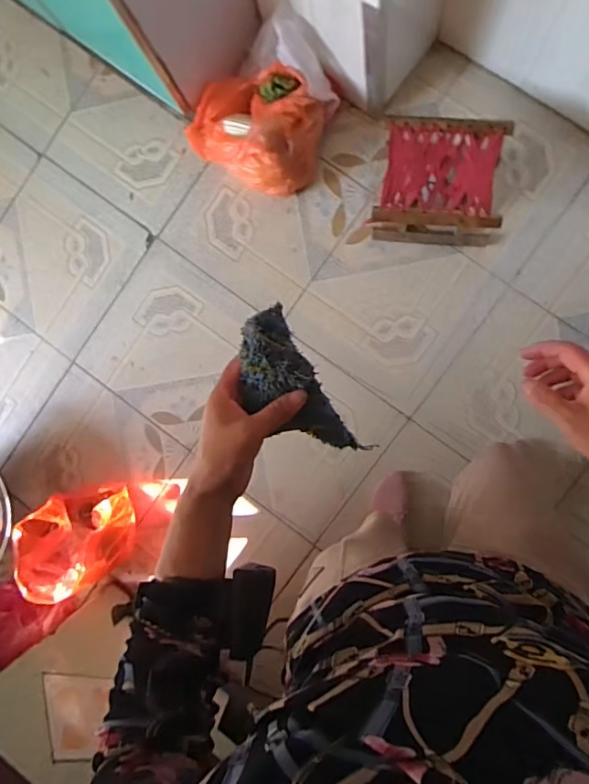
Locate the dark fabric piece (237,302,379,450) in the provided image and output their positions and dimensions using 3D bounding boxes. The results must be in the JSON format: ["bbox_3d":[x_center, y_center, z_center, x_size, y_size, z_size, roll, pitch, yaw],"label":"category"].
[{"bbox_3d":[0.001,0.001,0.465,0.065,0.037,0.145,-38,98,8],"label":"dark fabric piece"}]

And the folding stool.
[{"bbox_3d":[0.328,-0.475,1.207,0.258,0.179,0.236,8,91,8],"label":"folding stool"}]

